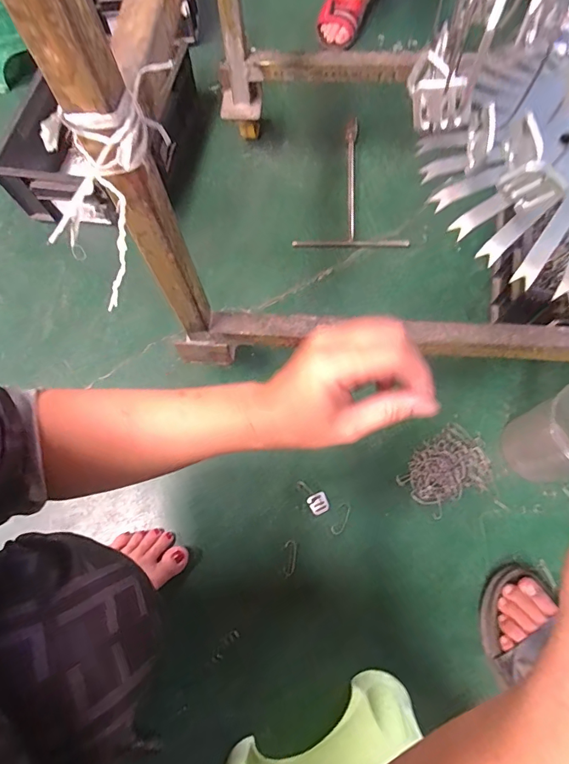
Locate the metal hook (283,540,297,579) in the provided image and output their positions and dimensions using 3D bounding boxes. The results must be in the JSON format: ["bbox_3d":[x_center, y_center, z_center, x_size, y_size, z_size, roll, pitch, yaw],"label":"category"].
[{"bbox_3d":[0.007,0.230,0.552,0.016,0.004,0.045,4,69,4],"label":"metal hook"}]

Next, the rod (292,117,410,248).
[{"bbox_3d":[0.110,-0.359,0.762,0.189,0.028,0.273,-2,69,2],"label":"rod"}]

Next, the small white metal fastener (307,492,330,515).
[{"bbox_3d":[0.047,0.165,0.579,0.028,0.004,0.026,-26,70,-7],"label":"small white metal fastener"}]

